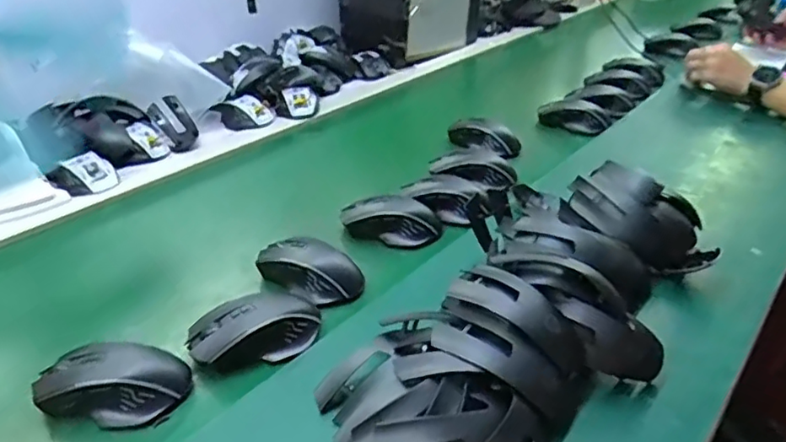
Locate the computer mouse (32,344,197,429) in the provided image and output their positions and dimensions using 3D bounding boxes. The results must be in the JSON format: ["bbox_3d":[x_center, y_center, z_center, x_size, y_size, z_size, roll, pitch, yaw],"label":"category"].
[{"bbox_3d":[-0.228,0.130,0.478,0.117,0.041,0.056,1,32,0],"label":"computer mouse"}]

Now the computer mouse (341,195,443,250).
[{"bbox_3d":[-0.002,-0.001,0.698,0.117,0.041,0.056,6,33,8],"label":"computer mouse"}]

